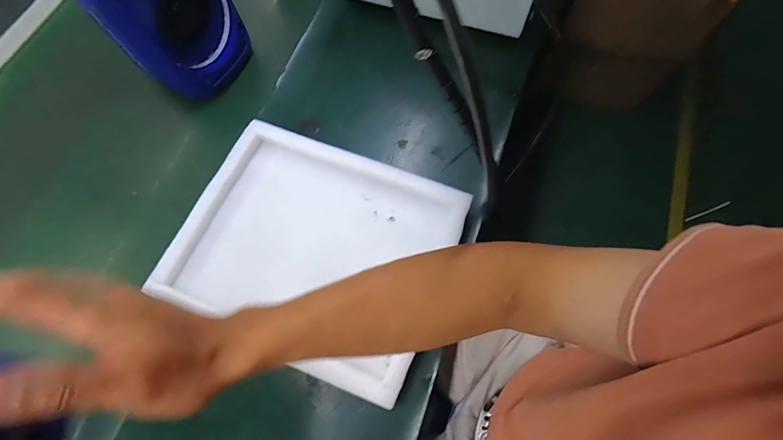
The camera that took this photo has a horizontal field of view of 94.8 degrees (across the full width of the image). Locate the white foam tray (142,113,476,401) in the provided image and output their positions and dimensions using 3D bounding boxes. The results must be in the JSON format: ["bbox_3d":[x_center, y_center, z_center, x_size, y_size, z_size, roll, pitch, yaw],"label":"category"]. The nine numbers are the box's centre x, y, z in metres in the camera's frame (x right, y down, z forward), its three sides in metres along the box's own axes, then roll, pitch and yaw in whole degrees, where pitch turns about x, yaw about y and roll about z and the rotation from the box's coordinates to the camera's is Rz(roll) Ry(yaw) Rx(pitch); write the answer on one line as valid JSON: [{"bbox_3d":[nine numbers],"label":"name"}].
[{"bbox_3d":[-0.105,0.042,0.497,0.351,0.046,0.294,22,72,8],"label":"white foam tray"}]

